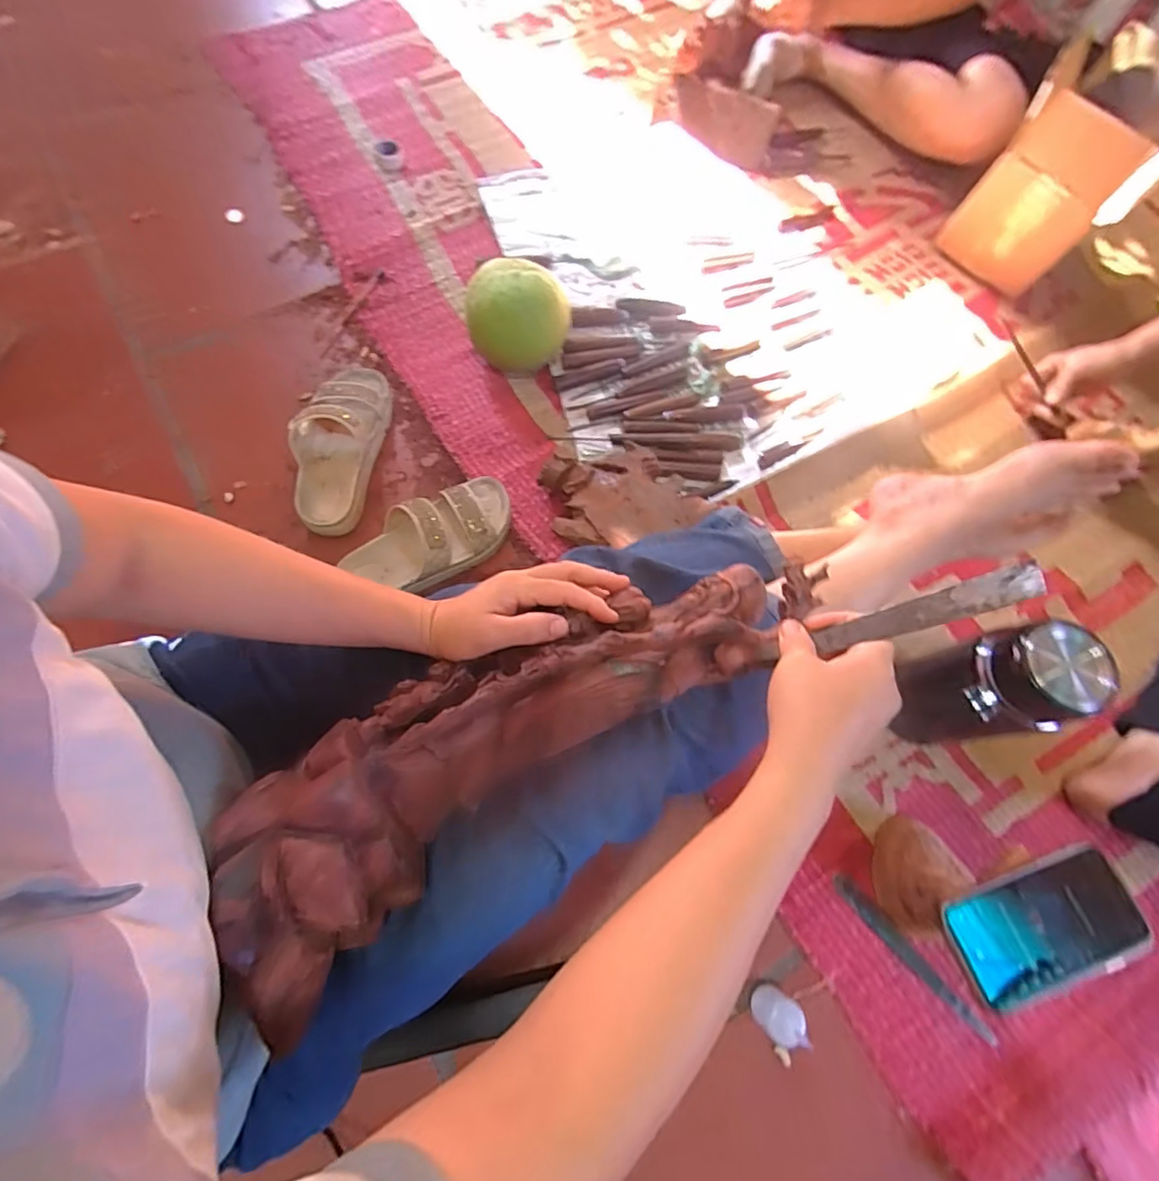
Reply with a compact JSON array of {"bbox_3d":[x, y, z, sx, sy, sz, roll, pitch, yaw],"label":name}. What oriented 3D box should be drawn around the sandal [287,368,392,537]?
[{"bbox_3d":[-0.309,-0.184,0.705,0.101,0.055,0.241,7,70,1],"label":"sandal"}]

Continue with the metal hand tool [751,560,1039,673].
[{"bbox_3d":[0.183,0.023,0.350,0.011,0.176,0.021,11,64,-41],"label":"metal hand tool"}]

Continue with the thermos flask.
[{"bbox_3d":[0.392,0.097,0.552,0.076,0.207,0.097,-5,71,-6],"label":"thermos flask"}]

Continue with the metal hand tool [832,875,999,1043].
[{"bbox_3d":[0.341,0.376,0.573,0.019,0.011,0.193,-39,76,-14],"label":"metal hand tool"}]

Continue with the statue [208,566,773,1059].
[{"bbox_3d":[-0.034,0.092,0.386,0.393,0.075,0.140,-27,73,-19],"label":"statue"}]

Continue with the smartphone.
[{"bbox_3d":[0.355,0.255,0.422,0.145,0.012,0.076,-15,72,-10],"label":"smartphone"}]

